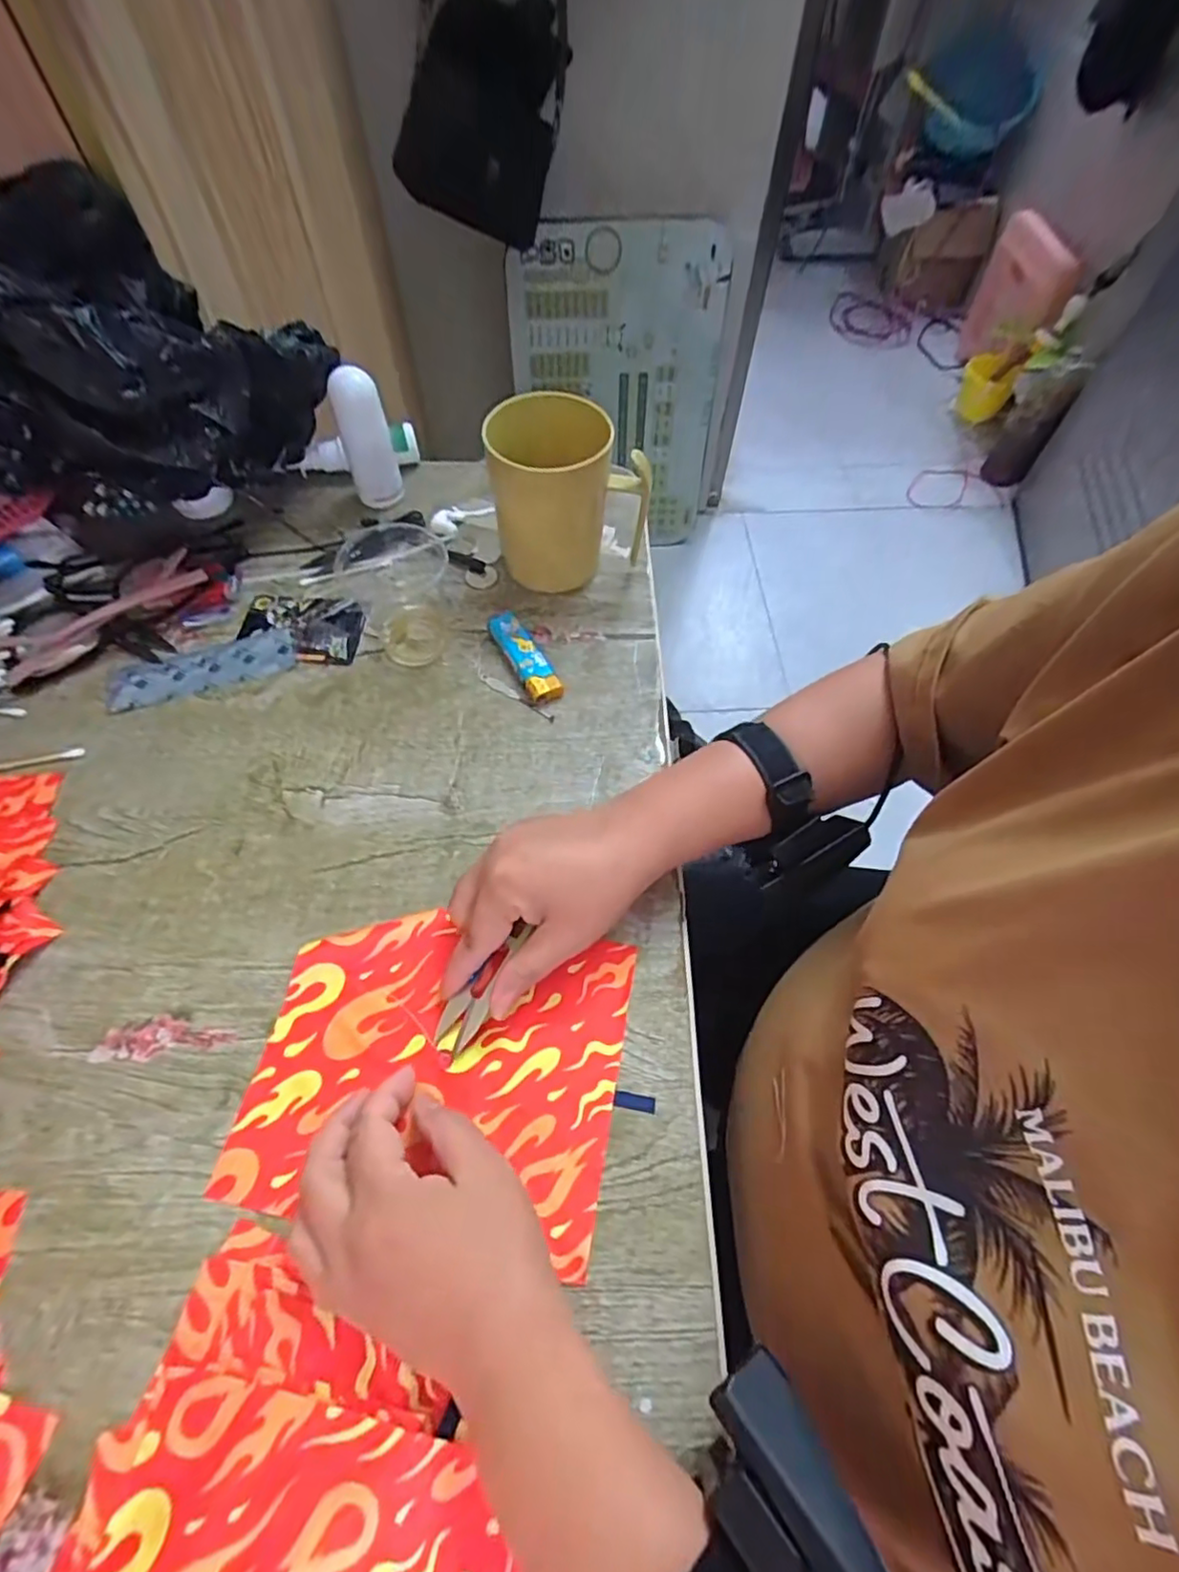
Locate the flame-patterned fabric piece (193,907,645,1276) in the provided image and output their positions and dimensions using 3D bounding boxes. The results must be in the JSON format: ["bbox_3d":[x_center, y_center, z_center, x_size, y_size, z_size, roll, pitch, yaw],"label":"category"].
[{"bbox_3d":[-0.076,0.141,0.318,0.180,0.008,0.144,9,62,3],"label":"flame-patterned fabric piece"}]

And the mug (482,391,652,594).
[{"bbox_3d":[-0.013,-0.205,0.444,0.105,0.114,0.086,5,62,1],"label":"mug"}]

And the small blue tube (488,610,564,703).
[{"bbox_3d":[-0.048,-0.094,0.442,0.022,0.012,0.088,-26,66,-15],"label":"small blue tube"}]

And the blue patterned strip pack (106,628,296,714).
[{"bbox_3d":[-0.266,-0.081,0.432,0.119,0.004,0.041,-19,64,-11],"label":"blue patterned strip pack"}]

